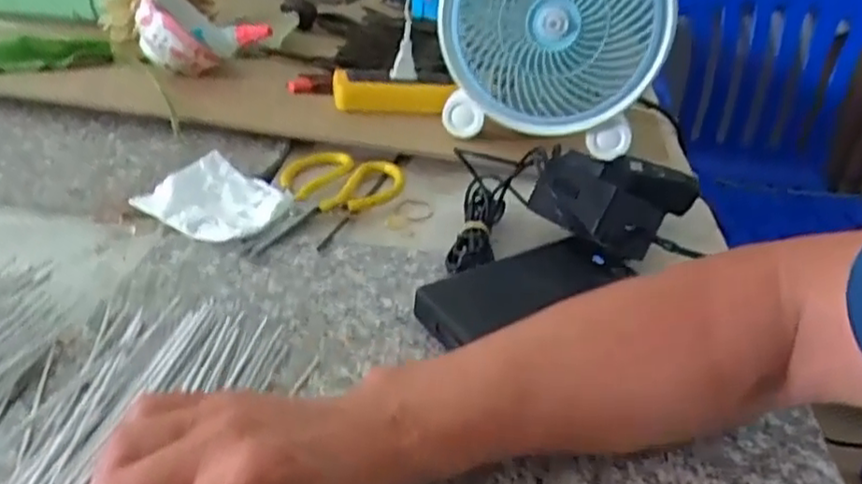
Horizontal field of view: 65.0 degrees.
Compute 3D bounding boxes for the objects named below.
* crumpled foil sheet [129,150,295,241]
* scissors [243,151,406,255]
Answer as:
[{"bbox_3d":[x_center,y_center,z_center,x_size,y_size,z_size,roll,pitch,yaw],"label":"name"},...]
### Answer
[{"bbox_3d":[-0.171,-0.036,0.551,0.117,0.017,0.090,22,37,26],"label":"crumpled foil sheet"},{"bbox_3d":[-0.084,-0.038,0.572,0.100,0.012,0.168,8,33,6],"label":"scissors"}]

